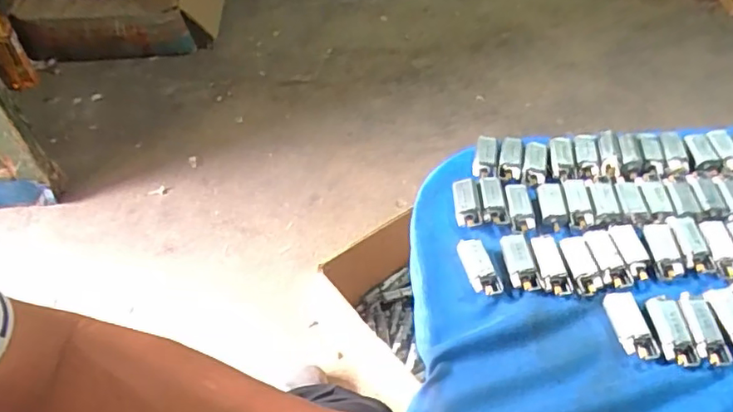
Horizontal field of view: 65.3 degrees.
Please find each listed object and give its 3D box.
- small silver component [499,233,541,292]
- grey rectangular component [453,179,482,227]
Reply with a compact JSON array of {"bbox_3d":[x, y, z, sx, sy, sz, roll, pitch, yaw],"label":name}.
[{"bbox_3d":[0.111,0.041,0.416,0.020,0.005,0.043,-13,63,6],"label":"small silver component"},{"bbox_3d":[0.080,-0.002,0.456,0.018,0.012,0.042,-3,49,1],"label":"grey rectangular component"}]

